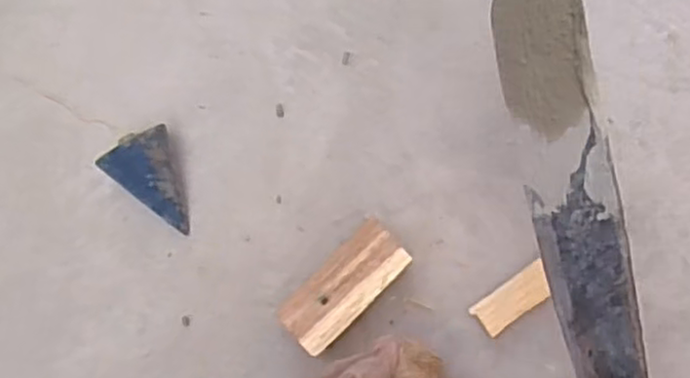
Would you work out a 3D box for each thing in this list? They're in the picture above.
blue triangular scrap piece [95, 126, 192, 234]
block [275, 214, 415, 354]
[{"bbox_3d":[-0.114,-0.010,0.439,0.060,0.044,0.044,37,79,10],"label":"blue triangular scrap piece"},{"bbox_3d":[0.000,0.060,0.423,0.035,0.035,0.080,44,80,11],"label":"block"}]

